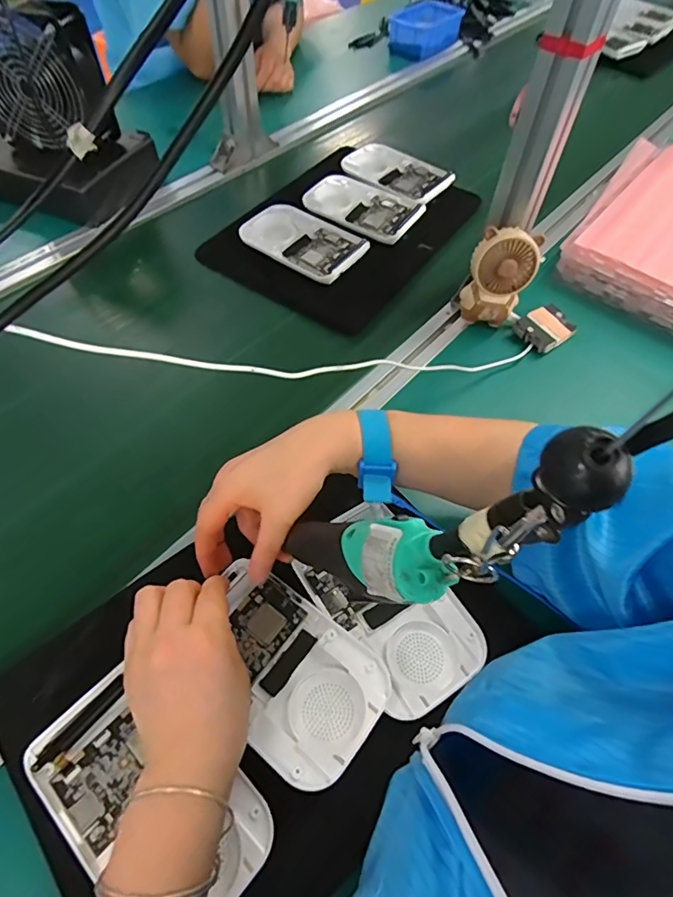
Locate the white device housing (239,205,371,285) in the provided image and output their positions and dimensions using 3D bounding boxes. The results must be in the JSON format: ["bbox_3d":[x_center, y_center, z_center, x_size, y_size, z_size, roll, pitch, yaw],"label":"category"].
[{"bbox_3d":[-0.044,-0.265,0.646,0.157,0.018,0.100,29,60,14],"label":"white device housing"}]

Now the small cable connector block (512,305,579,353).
[{"bbox_3d":[0.245,-0.143,0.582,0.067,0.012,0.052,-34,65,-22],"label":"small cable connector block"}]

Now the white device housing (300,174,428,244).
[{"bbox_3d":[0.036,-0.337,0.693,0.162,0.012,0.105,31,61,16],"label":"white device housing"}]

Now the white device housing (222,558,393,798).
[{"bbox_3d":[-0.041,0.154,0.361,0.148,0.023,0.093,35,62,18],"label":"white device housing"}]

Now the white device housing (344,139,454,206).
[{"bbox_3d":[0.092,-0.411,0.740,0.165,0.014,0.094,34,62,17],"label":"white device housing"}]

